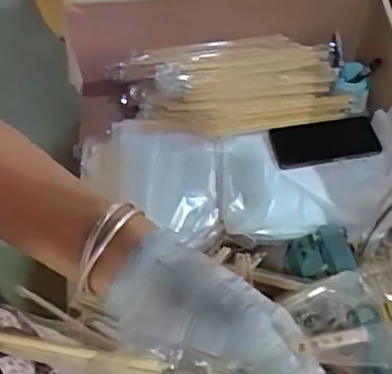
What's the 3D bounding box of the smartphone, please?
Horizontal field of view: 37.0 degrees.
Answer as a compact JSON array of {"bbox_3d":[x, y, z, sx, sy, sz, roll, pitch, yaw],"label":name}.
[{"bbox_3d":[0.204,-0.069,0.921,0.166,0.013,0.078,-10,57,-7],"label":"smartphone"}]

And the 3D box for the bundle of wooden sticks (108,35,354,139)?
[{"bbox_3d":[0.061,-0.172,0.982,0.380,0.044,0.183,-6,56,-4],"label":"bundle of wooden sticks"}]

